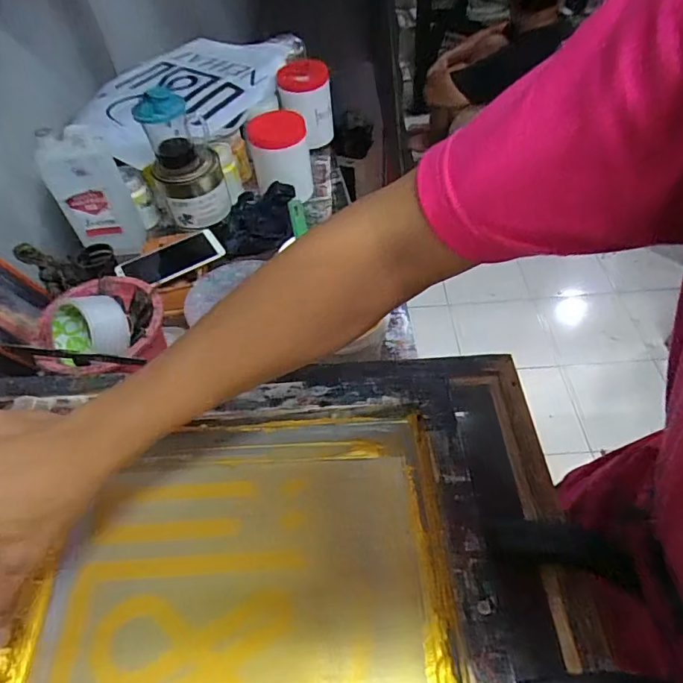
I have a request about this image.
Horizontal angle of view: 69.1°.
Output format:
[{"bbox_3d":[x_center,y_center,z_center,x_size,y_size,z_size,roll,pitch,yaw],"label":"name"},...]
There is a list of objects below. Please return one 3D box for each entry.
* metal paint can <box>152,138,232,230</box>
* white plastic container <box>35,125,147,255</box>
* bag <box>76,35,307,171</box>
[{"bbox_3d":[-0.247,-0.271,0.819,0.099,0.126,0.089,-17,52,-9],"label":"metal paint can"},{"bbox_3d":[-0.409,-0.240,0.820,0.107,0.211,0.062,-26,54,-16],"label":"white plastic container"},{"bbox_3d":[-0.320,-0.498,0.981,0.315,0.063,0.469,19,55,19],"label":"bag"}]

